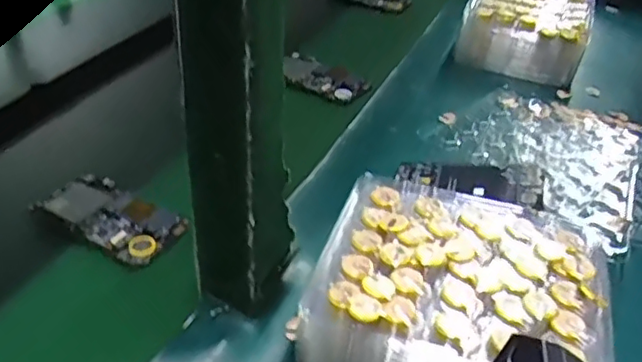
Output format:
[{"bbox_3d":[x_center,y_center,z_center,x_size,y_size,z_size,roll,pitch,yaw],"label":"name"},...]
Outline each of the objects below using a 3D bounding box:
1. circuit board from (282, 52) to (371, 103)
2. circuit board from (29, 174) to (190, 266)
[{"bbox_3d":[0.000,-0.120,0.738,0.113,0.020,0.057,27,42,31],"label":"circuit board"},{"bbox_3d":[-0.172,0.027,0.516,0.125,0.012,0.060,22,40,27],"label":"circuit board"}]

